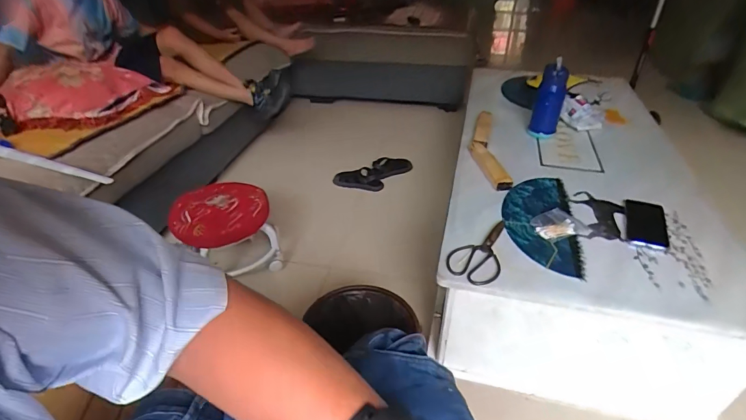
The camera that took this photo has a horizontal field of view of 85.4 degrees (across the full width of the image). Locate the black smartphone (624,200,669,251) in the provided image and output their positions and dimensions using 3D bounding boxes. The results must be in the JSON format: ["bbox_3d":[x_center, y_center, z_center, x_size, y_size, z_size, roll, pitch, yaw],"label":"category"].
[{"bbox_3d":[0.582,0.027,0.863,0.075,0.006,0.167,15,40,21],"label":"black smartphone"}]

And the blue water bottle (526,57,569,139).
[{"bbox_3d":[0.501,-0.304,1.157,0.077,0.203,0.091,15,40,21],"label":"blue water bottle"}]

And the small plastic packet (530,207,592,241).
[{"bbox_3d":[0.397,0.029,0.868,0.118,0.016,0.078,-9,38,-11],"label":"small plastic packet"}]

